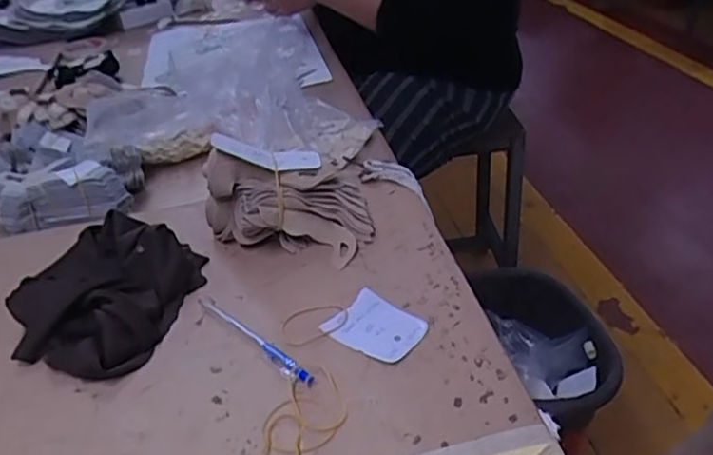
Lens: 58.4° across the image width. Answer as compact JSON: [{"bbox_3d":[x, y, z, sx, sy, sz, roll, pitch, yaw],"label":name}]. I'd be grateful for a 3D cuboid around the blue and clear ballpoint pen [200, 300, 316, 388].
[{"bbox_3d":[-0.080,0.084,0.494,0.013,0.009,0.140,-31,41,-32],"label":"blue and clear ballpoint pen"}]

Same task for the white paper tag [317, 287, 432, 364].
[{"bbox_3d":[0.016,0.077,0.499,0.070,0.004,0.054,23,48,28],"label":"white paper tag"}]

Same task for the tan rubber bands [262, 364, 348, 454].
[{"bbox_3d":[-0.035,0.128,0.427,0.048,0.009,0.095,10,37,22],"label":"tan rubber bands"}]

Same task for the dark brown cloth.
[{"bbox_3d":[-0.217,0.053,0.543,0.136,0.040,0.159,5,35,16],"label":"dark brown cloth"}]

